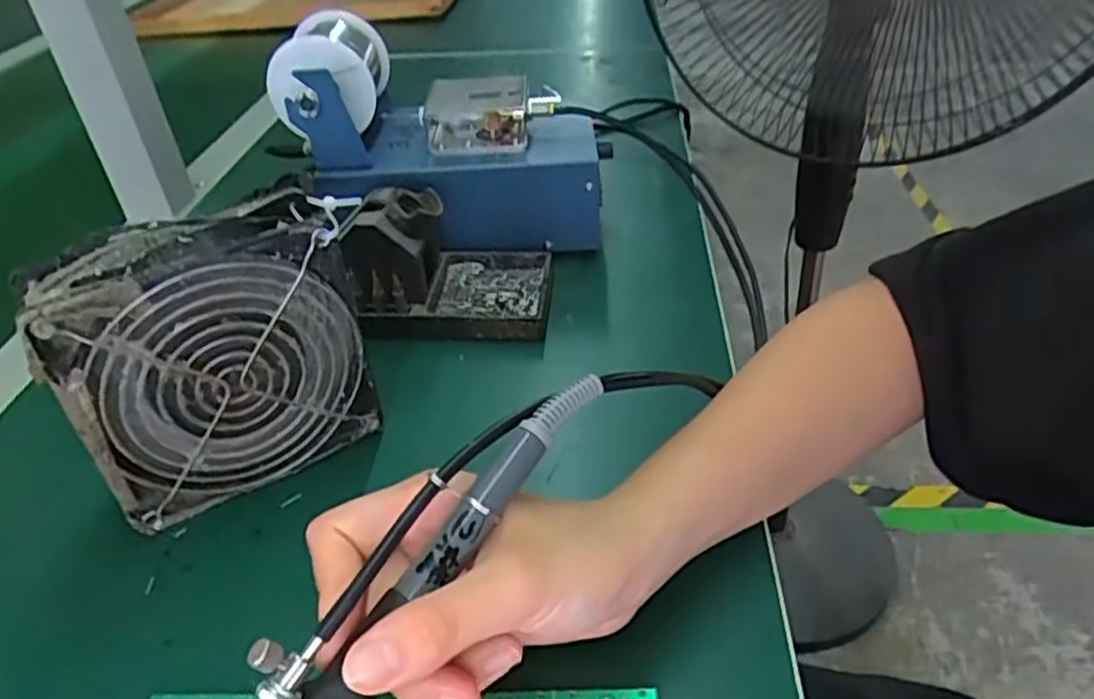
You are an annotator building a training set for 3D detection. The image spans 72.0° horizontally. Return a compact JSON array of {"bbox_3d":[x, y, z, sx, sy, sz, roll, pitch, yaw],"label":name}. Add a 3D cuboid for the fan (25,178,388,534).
[{"bbox_3d":[-0.141,0.005,0.337,0.126,0.122,0.041,-24,42,-25],"label":"fan"}]

